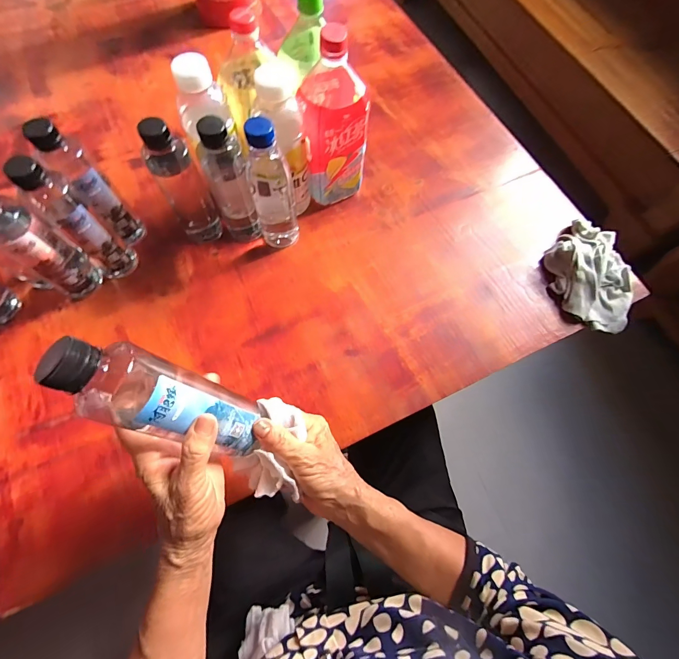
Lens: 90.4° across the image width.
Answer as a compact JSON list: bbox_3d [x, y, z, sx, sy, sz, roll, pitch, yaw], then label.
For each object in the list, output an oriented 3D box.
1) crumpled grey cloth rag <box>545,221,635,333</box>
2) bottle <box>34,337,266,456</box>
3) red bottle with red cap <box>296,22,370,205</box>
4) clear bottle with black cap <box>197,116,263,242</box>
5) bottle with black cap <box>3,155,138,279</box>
[{"bbox_3d":[0.377,-0.086,0.497,0.114,0.035,0.172,-1,70,-1],"label":"crumpled grey cloth rag"},{"bbox_3d":[-0.126,0.057,0.257,0.041,0.169,0.051,3,64,42],"label":"bottle"},{"bbox_3d":[-0.009,-0.284,0.469,0.087,0.216,0.096,-10,70,-4],"label":"red bottle with red cap"},{"bbox_3d":[-0.146,-0.191,0.448,0.056,0.173,0.057,-17,71,-6],"label":"clear bottle with black cap"},{"bbox_3d":[-0.324,-0.128,0.422,0.050,0.178,0.048,-38,75,-13],"label":"bottle with black cap"}]

